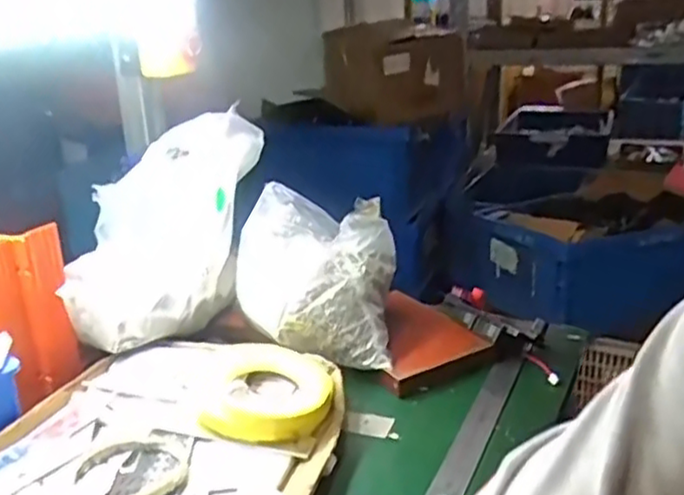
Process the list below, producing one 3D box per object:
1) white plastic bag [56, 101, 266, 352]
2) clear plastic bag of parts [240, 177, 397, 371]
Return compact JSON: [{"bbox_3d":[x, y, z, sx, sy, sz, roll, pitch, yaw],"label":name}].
[{"bbox_3d":[-0.177,-0.019,0.715,0.208,0.191,0.142,-6,19,-11],"label":"white plastic bag"},{"bbox_3d":[-0.024,0.034,0.711,0.164,0.156,0.109,5,19,20],"label":"clear plastic bag of parts"}]

